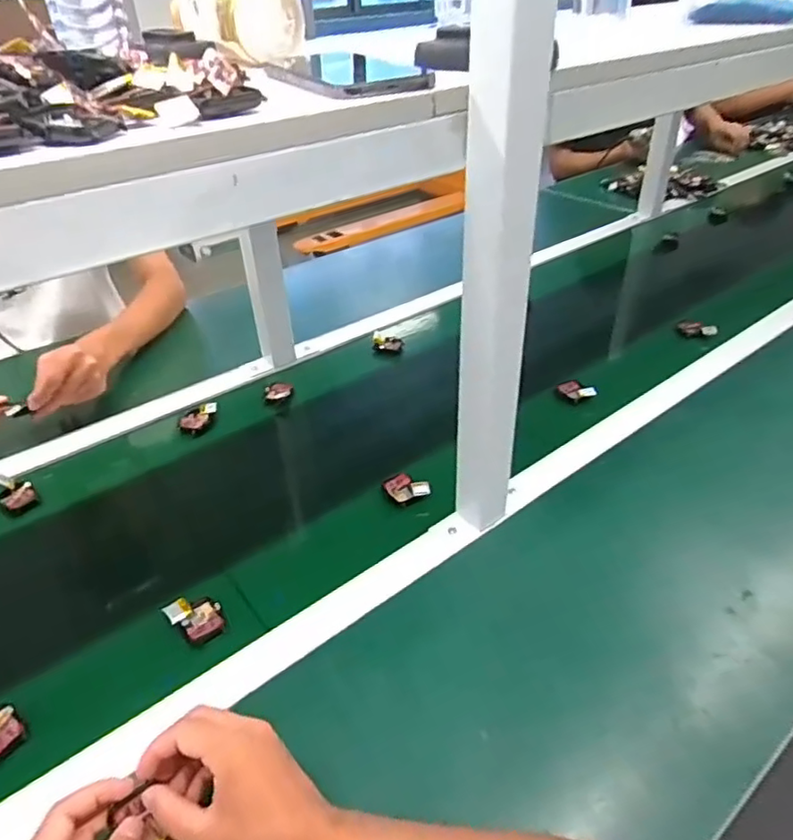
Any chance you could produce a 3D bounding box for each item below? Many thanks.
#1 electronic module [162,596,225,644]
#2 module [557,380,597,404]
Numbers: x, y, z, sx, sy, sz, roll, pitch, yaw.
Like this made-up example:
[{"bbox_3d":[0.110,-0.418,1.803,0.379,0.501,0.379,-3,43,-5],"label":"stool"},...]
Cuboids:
[{"bbox_3d":[-0.187,0.186,0.565,0.045,0.018,0.046,-22,42,-24],"label":"electronic module"},{"bbox_3d":[0.252,-0.042,0.846,0.042,0.015,0.050,-8,38,-7],"label":"module"}]

